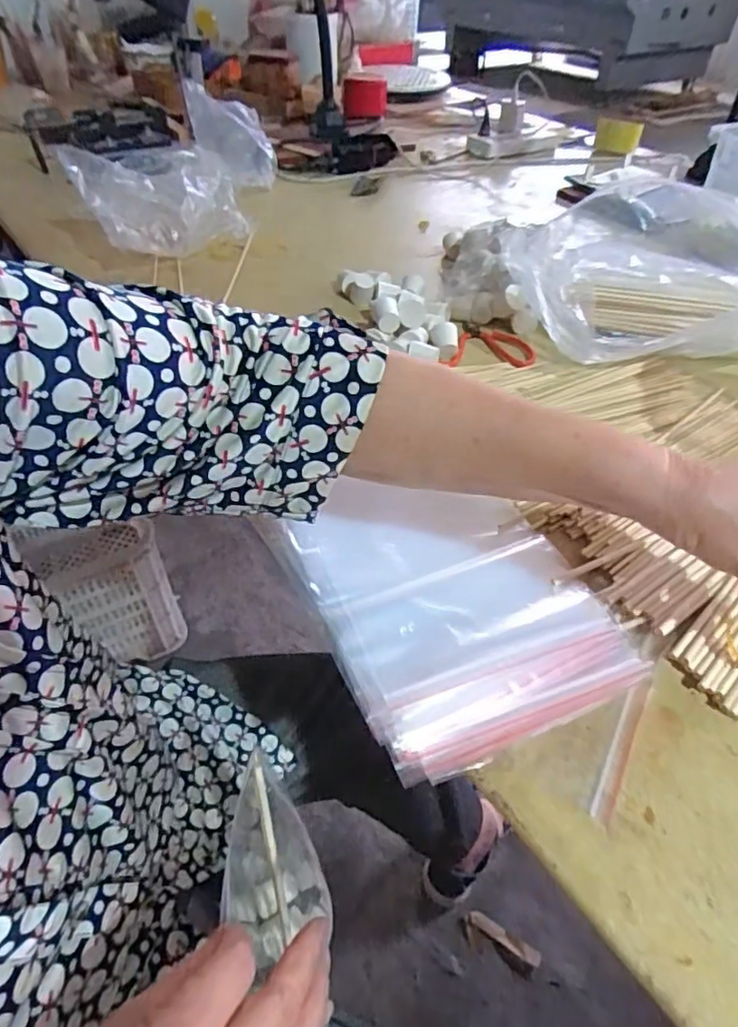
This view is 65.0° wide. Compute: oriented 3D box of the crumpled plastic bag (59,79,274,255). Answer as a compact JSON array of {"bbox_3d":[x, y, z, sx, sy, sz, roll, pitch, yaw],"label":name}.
[{"bbox_3d":[-0.258,-0.508,0.846,0.196,0.096,0.401,3,46,0],"label":"crumpled plastic bag"}]

